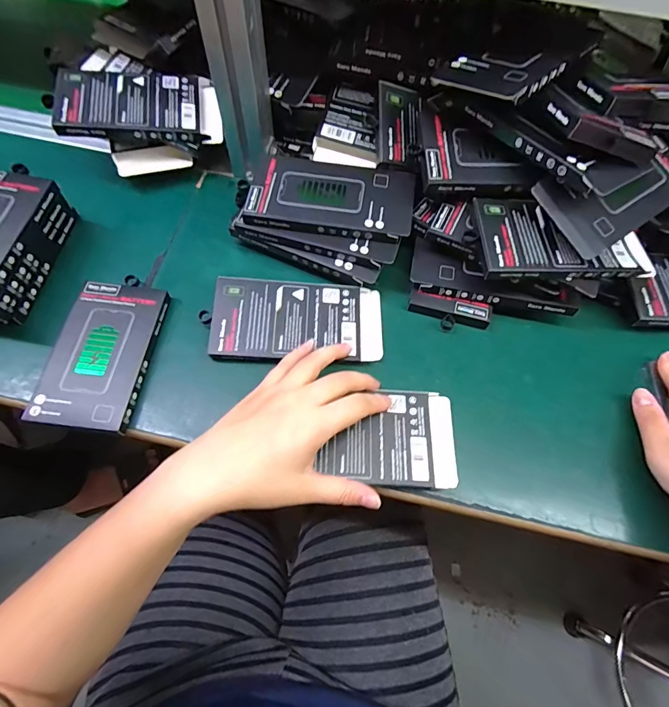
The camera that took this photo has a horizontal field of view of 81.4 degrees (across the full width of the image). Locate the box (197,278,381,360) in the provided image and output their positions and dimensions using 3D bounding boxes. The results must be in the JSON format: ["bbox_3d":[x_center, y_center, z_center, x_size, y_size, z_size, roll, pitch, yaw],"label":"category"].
[{"bbox_3d":[-0.034,-0.031,0.350,0.155,0.012,0.076,1,70,-6],"label":"box"}]

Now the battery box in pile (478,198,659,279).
[{"bbox_3d":[0.193,-0.098,0.334,0.150,0.012,0.078,-2,67,-6],"label":"battery box in pile"}]

